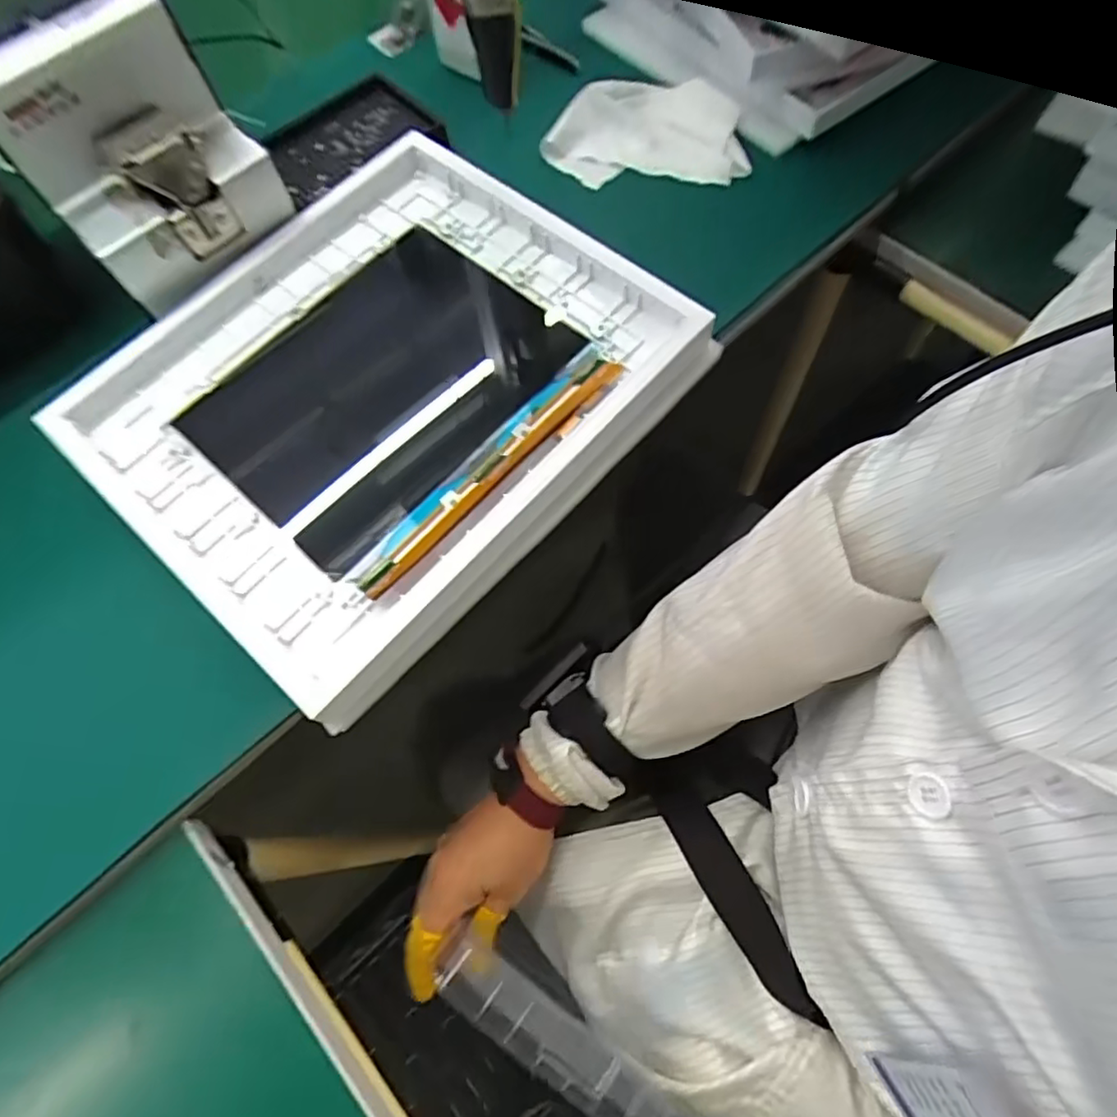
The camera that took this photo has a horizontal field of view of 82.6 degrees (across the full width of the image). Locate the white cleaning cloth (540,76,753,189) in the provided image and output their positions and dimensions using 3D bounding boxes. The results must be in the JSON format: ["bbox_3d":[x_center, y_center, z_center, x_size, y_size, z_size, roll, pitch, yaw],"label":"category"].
[{"bbox_3d":[0.067,-0.331,0.490,0.148,0.030,0.085,1,69,3],"label":"white cleaning cloth"}]

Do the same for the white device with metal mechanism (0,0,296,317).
[{"bbox_3d":[-0.283,-0.277,0.402,0.178,0.113,0.133,42,76,18],"label":"white device with metal mechanism"}]

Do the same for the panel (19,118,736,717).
[{"bbox_3d":[-0.112,-0.108,0.397,0.278,0.038,0.315,39,75,18],"label":"panel"}]

